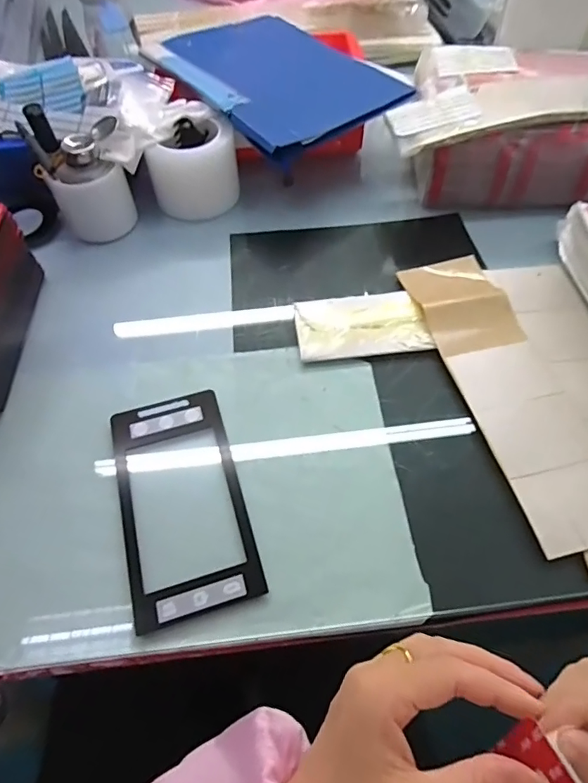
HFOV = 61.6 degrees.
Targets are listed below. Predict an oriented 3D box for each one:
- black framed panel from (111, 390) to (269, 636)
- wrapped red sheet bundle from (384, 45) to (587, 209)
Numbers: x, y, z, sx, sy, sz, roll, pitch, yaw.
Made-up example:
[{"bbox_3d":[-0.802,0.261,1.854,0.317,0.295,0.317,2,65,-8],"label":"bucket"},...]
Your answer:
[{"bbox_3d":[-0.097,0.088,0.420,0.096,0.005,0.194,-15,56,-8],"label":"black framed panel"},{"bbox_3d":[0.309,-0.351,0.618,0.368,0.101,0.231,3,56,4],"label":"wrapped red sheet bundle"}]

